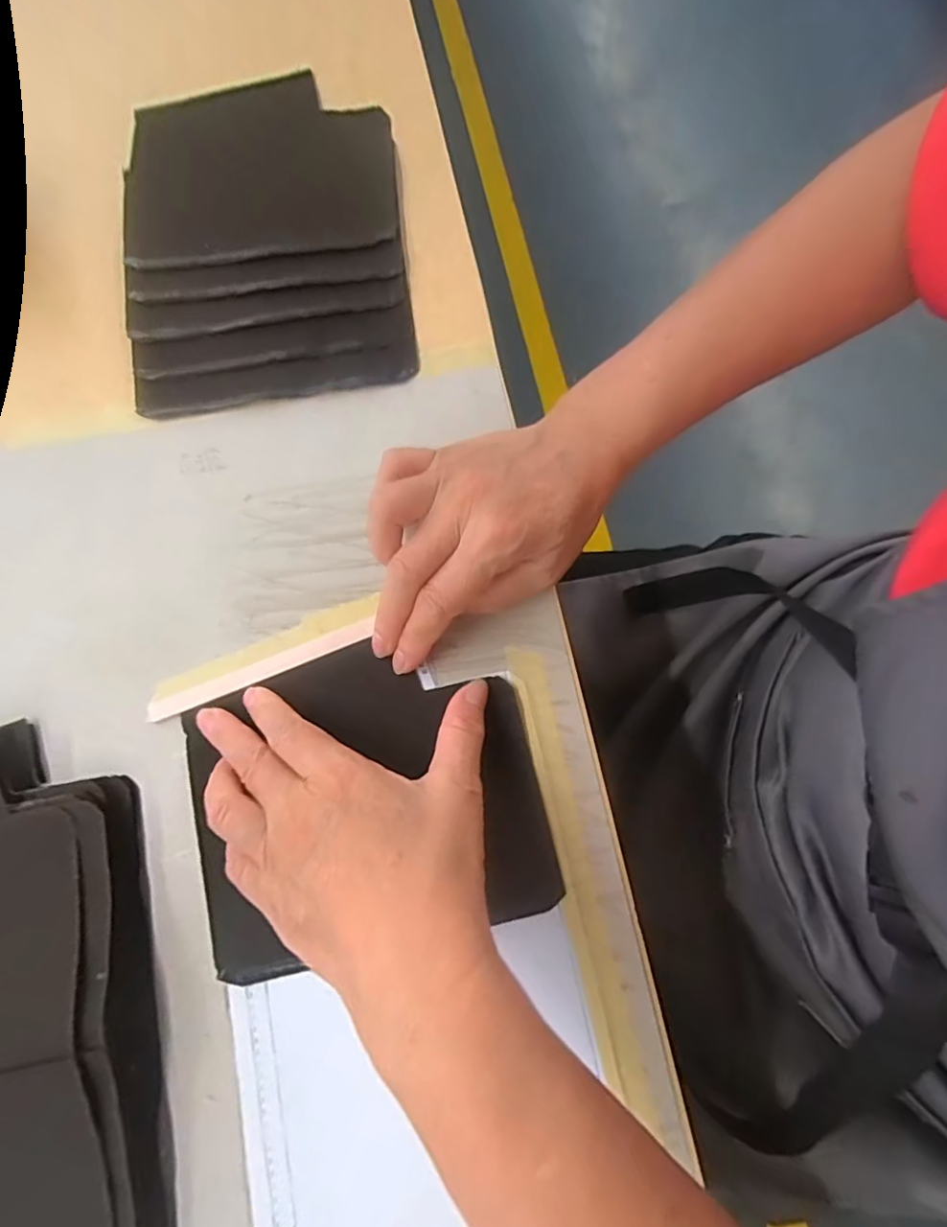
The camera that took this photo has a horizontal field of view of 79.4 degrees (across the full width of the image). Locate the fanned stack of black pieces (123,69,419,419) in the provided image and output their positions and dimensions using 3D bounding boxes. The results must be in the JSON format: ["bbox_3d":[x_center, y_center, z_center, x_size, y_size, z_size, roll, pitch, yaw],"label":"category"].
[{"bbox_3d":[-0.134,-0.243,0.361,0.170,0.012,0.234,-8,78,0],"label":"fanned stack of black pieces"}]

